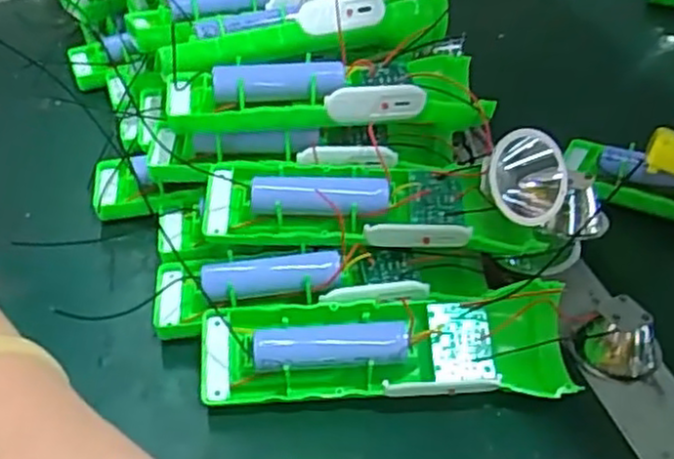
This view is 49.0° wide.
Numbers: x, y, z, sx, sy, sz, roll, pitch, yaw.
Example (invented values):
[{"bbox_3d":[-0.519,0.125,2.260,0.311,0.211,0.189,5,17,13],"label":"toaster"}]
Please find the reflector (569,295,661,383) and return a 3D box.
[{"bbox_3d":[0.133,0.052,0.348,0.038,0.028,0.034,19,44,18],"label":"reflector"}]

